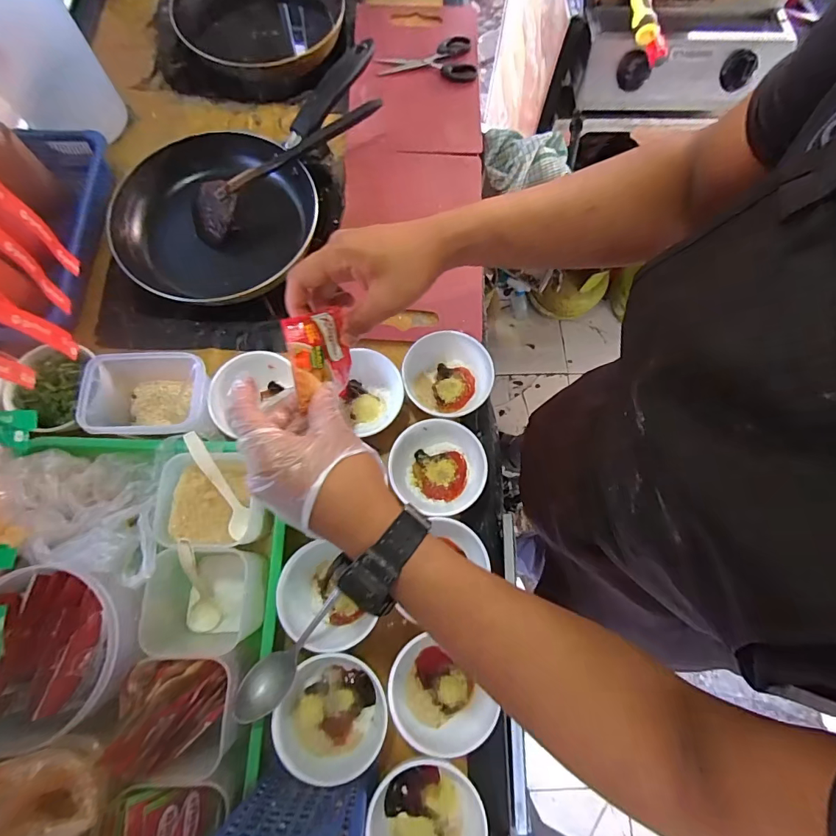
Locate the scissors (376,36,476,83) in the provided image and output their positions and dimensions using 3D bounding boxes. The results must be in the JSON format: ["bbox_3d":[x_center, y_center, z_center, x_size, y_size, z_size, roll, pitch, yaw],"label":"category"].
[{"bbox_3d":[0.013,-0.514,0.620,0.136,0.009,0.074,1,74,-2],"label":"scissors"}]

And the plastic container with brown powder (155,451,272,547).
[{"bbox_3d":[-0.188,0.076,0.402,0.080,0.054,0.084,-12,75,-5],"label":"plastic container with brown powder"}]

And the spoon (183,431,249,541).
[{"bbox_3d":[-0.183,0.061,0.397,0.020,0.014,0.105,-25,105,-9],"label":"spoon"}]

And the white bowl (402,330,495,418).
[{"bbox_3d":[0.032,-0.045,0.469,0.092,0.043,0.082,22,74,4],"label":"white bowl"}]

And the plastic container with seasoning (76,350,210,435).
[{"bbox_3d":[-0.263,-0.017,0.443,0.111,0.074,0.080,-3,74,-3],"label":"plastic container with seasoning"}]

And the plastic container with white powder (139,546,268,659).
[{"bbox_3d":[-0.184,0.159,0.390,0.080,0.074,0.082,1,74,-1],"label":"plastic container with white powder"}]

